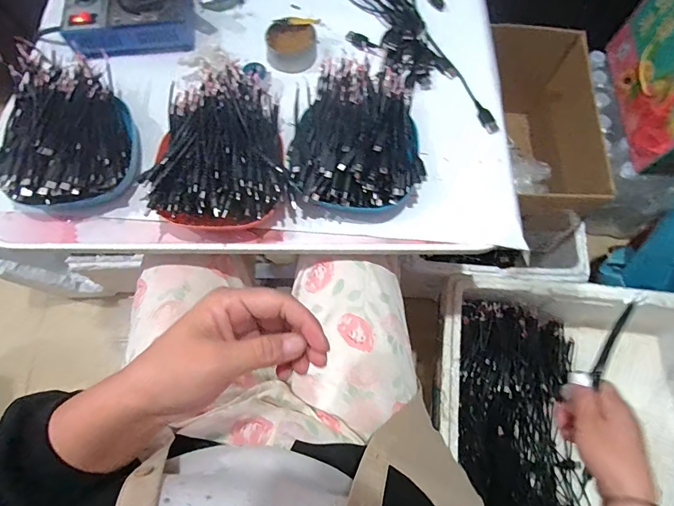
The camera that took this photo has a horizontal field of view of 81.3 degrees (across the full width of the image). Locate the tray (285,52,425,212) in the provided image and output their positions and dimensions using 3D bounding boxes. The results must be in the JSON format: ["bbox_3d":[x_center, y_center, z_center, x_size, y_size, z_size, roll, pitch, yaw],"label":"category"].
[{"bbox_3d":[0.018,-0.131,0.436,0.135,0.060,0.172,-4,72,-1],"label":"tray"}]

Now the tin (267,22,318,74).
[{"bbox_3d":[-0.057,-0.265,0.509,0.061,0.028,0.058,0,72,0],"label":"tin"}]

